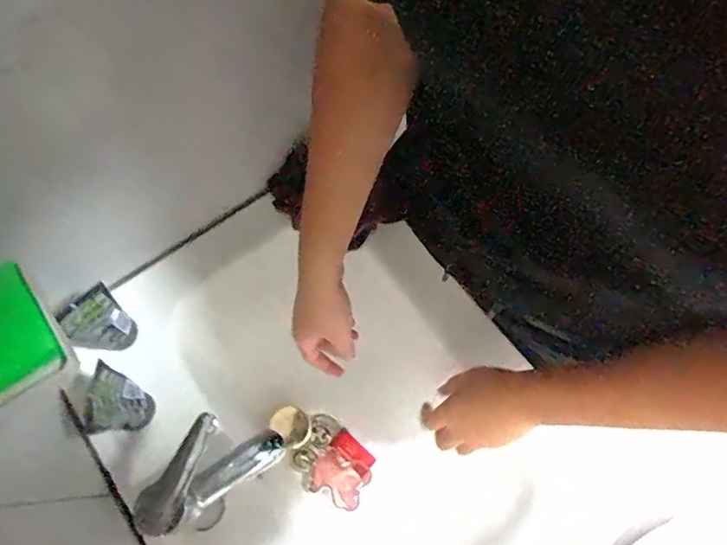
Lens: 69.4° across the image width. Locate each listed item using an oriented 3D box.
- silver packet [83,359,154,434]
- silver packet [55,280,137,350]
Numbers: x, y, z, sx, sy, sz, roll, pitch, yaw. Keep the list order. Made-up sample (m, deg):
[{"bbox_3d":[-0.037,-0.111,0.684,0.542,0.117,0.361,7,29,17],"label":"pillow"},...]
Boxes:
[{"bbox_3d":[-0.268,0.142,0.581,0.033,0.101,0.066,2,71,1],"label":"silver packet"},{"bbox_3d":[-0.308,0.063,0.623,0.067,0.125,0.034,-33,74,-11],"label":"silver packet"}]

